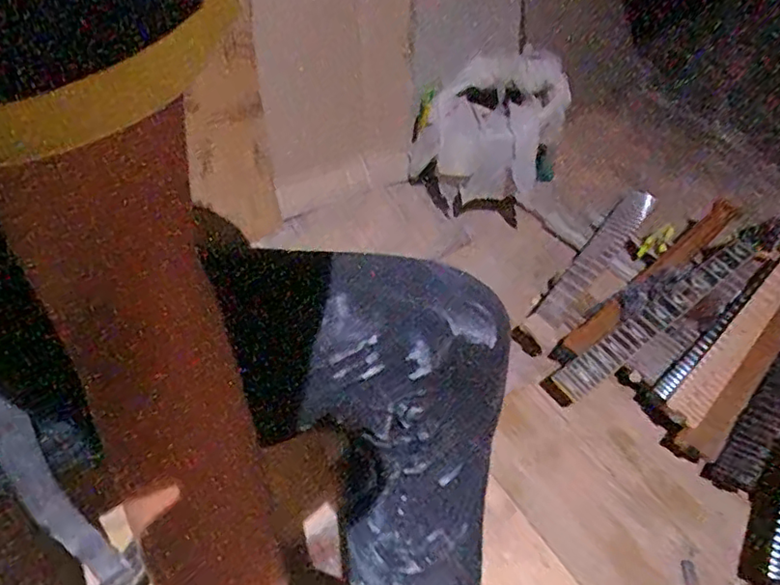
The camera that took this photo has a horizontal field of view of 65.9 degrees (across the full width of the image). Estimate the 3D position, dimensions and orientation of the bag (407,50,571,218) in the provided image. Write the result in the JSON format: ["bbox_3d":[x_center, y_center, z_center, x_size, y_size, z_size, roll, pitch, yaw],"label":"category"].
[{"bbox_3d":[0.204,-0.341,1.284,0.282,0.266,0.227,18,51,13],"label":"bag"}]

